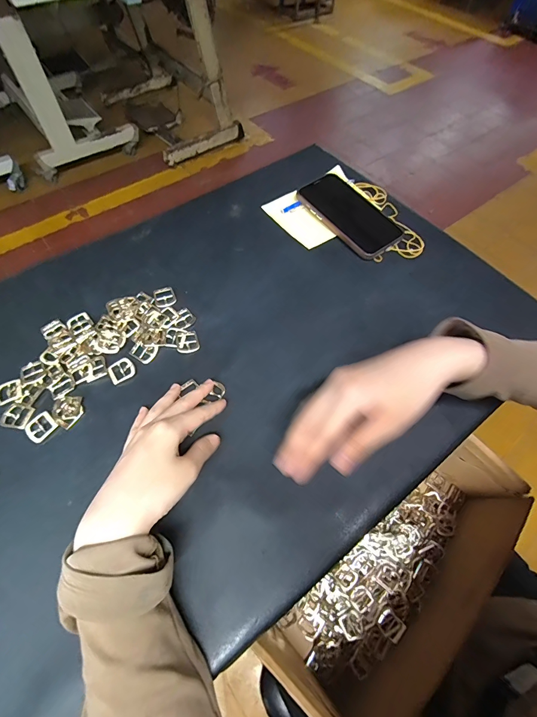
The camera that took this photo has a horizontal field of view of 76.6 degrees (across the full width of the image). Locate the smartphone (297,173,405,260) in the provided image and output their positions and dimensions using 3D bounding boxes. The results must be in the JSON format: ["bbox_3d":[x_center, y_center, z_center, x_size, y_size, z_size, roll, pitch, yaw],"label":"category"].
[{"bbox_3d":[0.119,-0.214,0.503,0.083,0.011,0.160,-35,72,-19],"label":"smartphone"}]

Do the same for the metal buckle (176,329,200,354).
[{"bbox_3d":[-0.095,-0.020,0.400,0.026,0.004,0.029,-17,62,-11],"label":"metal buckle"}]

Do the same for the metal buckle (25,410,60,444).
[{"bbox_3d":[-0.232,0.069,0.346,0.025,0.004,0.027,34,64,17],"label":"metal buckle"}]

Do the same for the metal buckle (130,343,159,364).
[{"bbox_3d":[-0.143,-0.009,0.394,0.028,0.004,0.024,29,63,14],"label":"metal buckle"}]

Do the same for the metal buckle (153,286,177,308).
[{"bbox_3d":[-0.132,-0.078,0.431,0.026,0.004,0.029,-22,63,-14],"label":"metal buckle"}]

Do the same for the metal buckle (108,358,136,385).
[{"bbox_3d":[-0.164,0.013,0.382,0.027,0.004,0.025,-30,65,-17],"label":"metal buckle"}]

